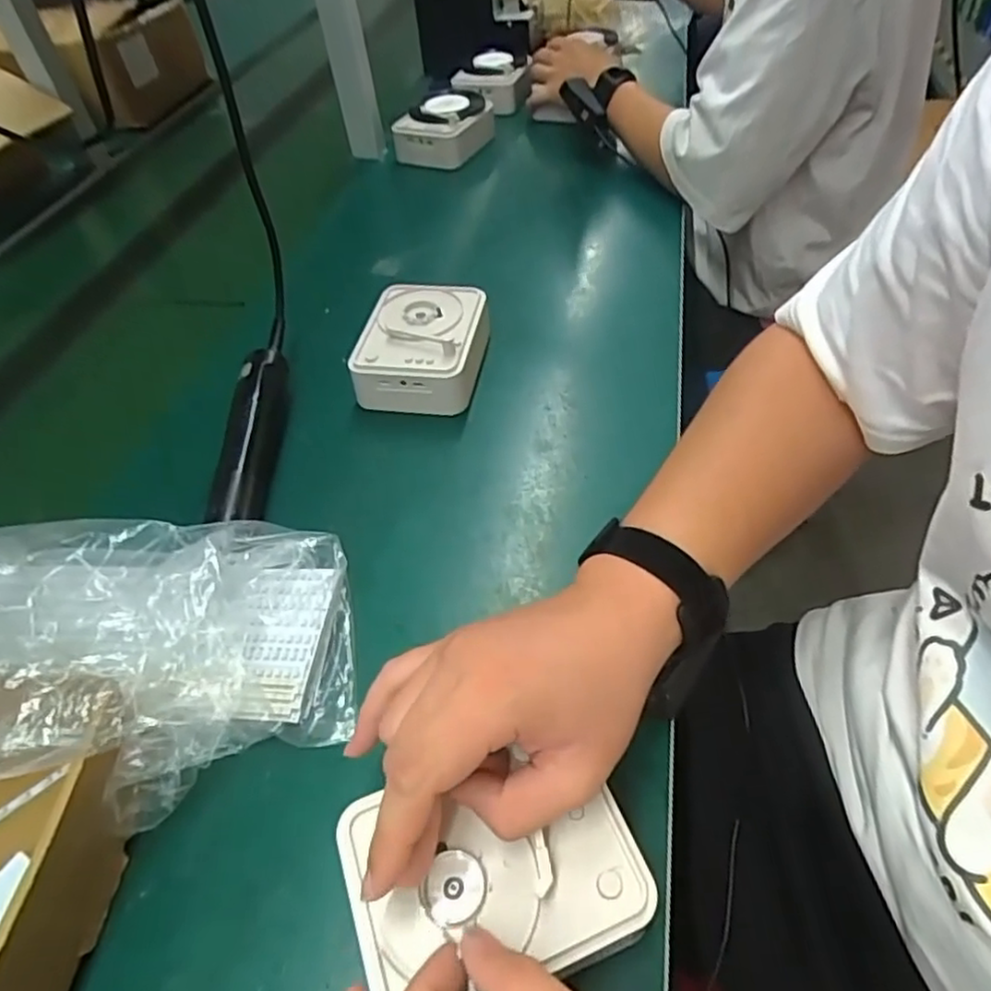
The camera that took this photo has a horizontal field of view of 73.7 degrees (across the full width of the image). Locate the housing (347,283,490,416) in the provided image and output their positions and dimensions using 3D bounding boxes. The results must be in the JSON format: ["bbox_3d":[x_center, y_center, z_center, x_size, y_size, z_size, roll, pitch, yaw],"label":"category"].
[{"bbox_3d":[-0.059,-0.128,0.576,0.106,0.056,0.119,6,50,12],"label":"housing"}]

